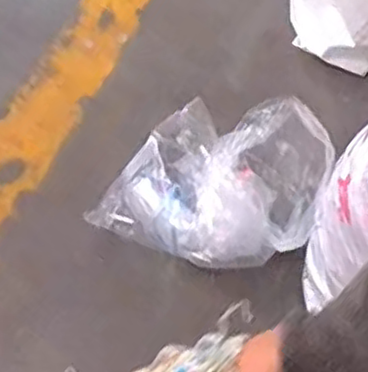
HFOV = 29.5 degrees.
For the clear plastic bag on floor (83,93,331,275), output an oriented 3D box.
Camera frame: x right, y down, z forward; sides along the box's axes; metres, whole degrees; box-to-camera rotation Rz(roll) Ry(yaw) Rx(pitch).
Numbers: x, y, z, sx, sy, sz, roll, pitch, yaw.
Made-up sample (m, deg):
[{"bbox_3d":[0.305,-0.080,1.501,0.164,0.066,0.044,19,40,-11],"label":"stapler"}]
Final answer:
[{"bbox_3d":[0.043,-0.018,1.069,0.311,0.187,0.257,20,63,8],"label":"clear plastic bag on floor"}]

